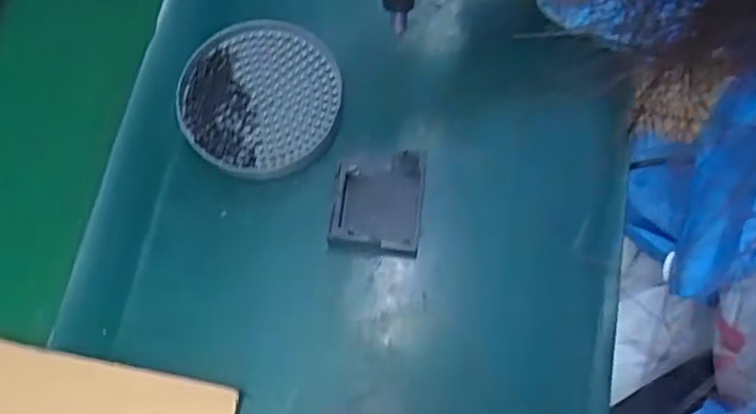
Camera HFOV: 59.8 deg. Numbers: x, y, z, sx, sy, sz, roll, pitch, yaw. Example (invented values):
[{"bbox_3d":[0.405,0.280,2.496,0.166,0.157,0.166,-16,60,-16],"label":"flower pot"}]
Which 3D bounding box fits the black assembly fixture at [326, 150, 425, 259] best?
[{"bbox_3d":[0.000,-0.003,0.452,0.062,0.023,0.077,4,72,-1],"label":"black assembly fixture"}]

